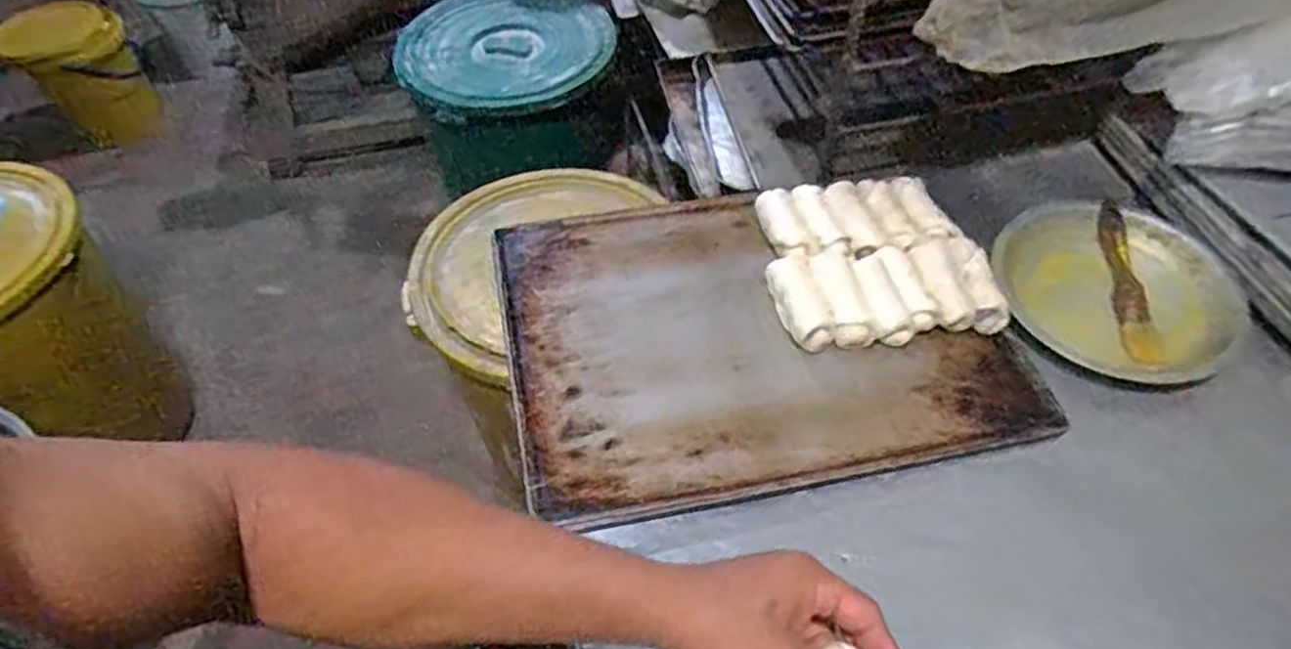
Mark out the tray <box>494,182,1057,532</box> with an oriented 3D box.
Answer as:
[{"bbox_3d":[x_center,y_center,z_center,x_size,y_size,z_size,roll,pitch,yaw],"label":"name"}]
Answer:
[{"bbox_3d":[0.102,-0.002,0.709,0.448,0.041,0.324,-11,51,-6],"label":"tray"}]

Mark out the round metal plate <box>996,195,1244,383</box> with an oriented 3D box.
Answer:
[{"bbox_3d":[0.447,-0.039,0.731,0.210,0.033,0.188,18,54,17],"label":"round metal plate"}]

